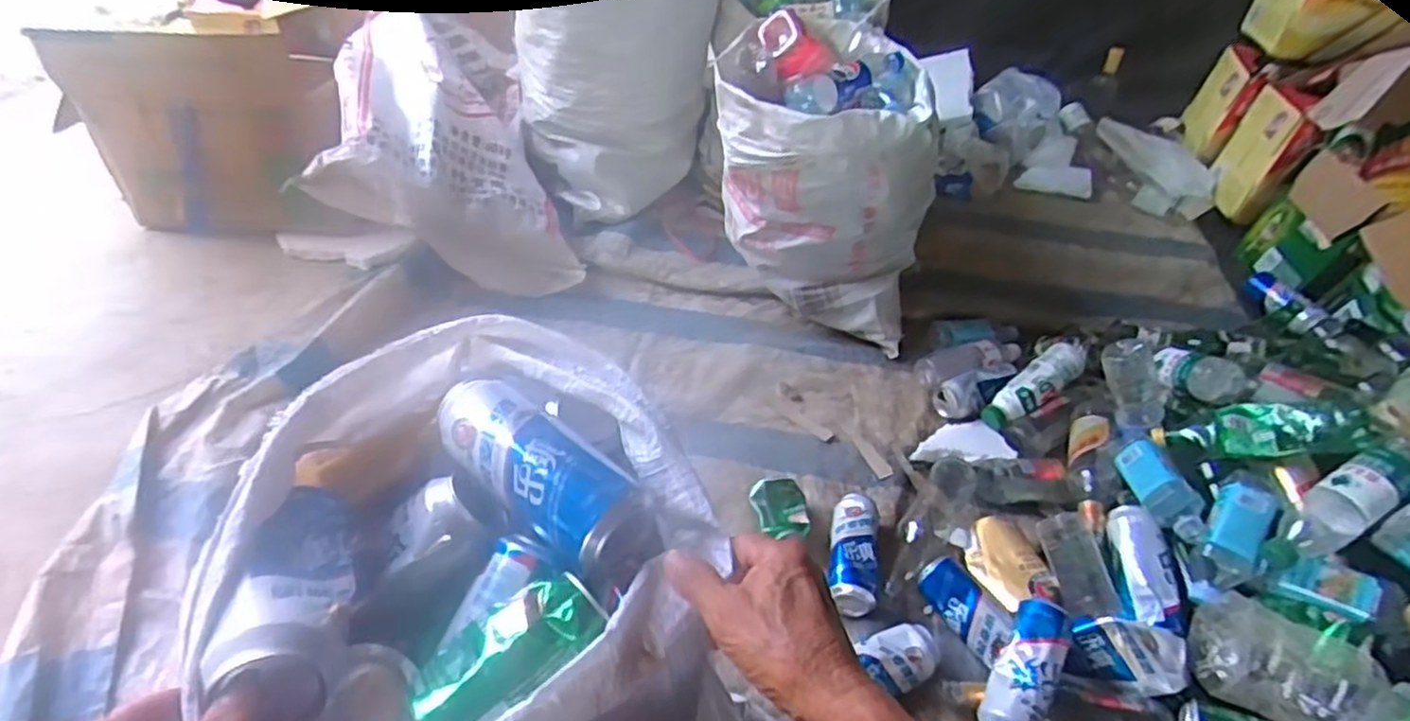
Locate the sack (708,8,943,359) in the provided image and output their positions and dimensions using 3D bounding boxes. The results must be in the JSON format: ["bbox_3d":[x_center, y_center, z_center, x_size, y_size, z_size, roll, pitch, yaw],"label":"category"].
[{"bbox_3d":[0.217,-0.320,1.344,0.361,0.485,0.357,12,43,6],"label":"sack"}]

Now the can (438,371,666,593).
[{"bbox_3d":[-0.111,0.079,0.499,0.181,0.063,0.067,34,49,27],"label":"can"}]

